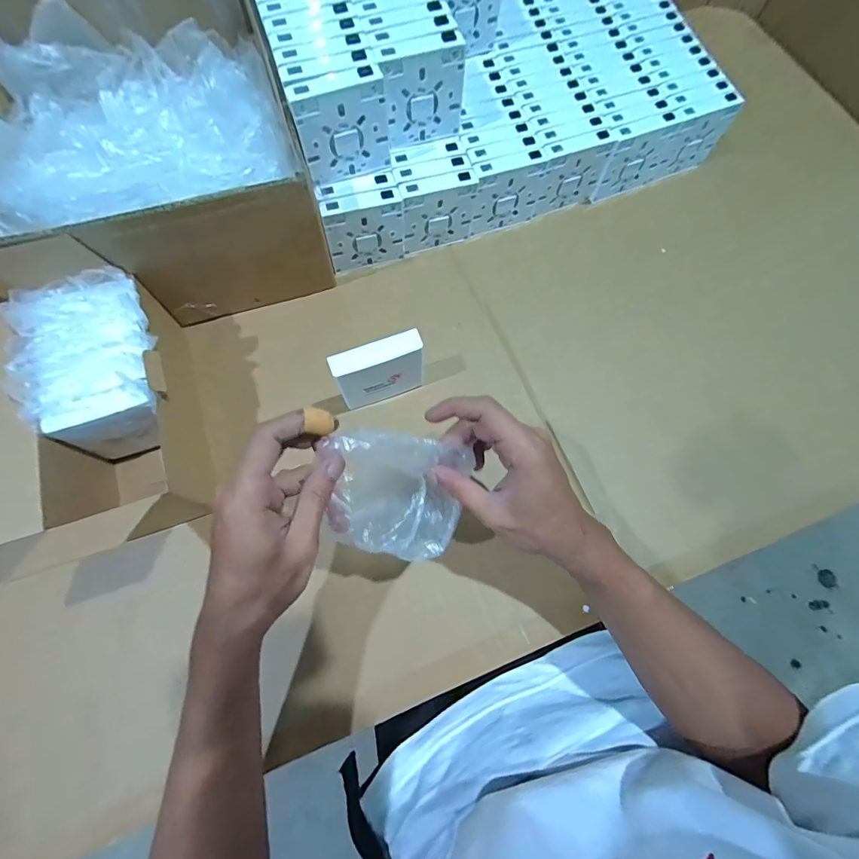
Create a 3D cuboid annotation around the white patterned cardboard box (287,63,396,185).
[{"bbox_3d":[-0.084,-0.288,0.407,0.084,0.089,0.022,-22,74,-9],"label":"white patterned cardboard box"}]

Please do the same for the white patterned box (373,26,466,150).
[{"bbox_3d":[-0.008,-0.338,0.427,0.086,0.090,0.024,-21,74,-9],"label":"white patterned box"}]

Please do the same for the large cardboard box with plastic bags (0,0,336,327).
[{"bbox_3d":[-0.302,-0.292,0.445,0.298,0.143,0.322,-18,74,-8],"label":"large cardboard box with plastic bags"}]

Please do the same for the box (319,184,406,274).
[{"bbox_3d":[-0.072,-0.222,0.476,0.085,0.083,0.024,-19,74,-8],"label":"box"}]

